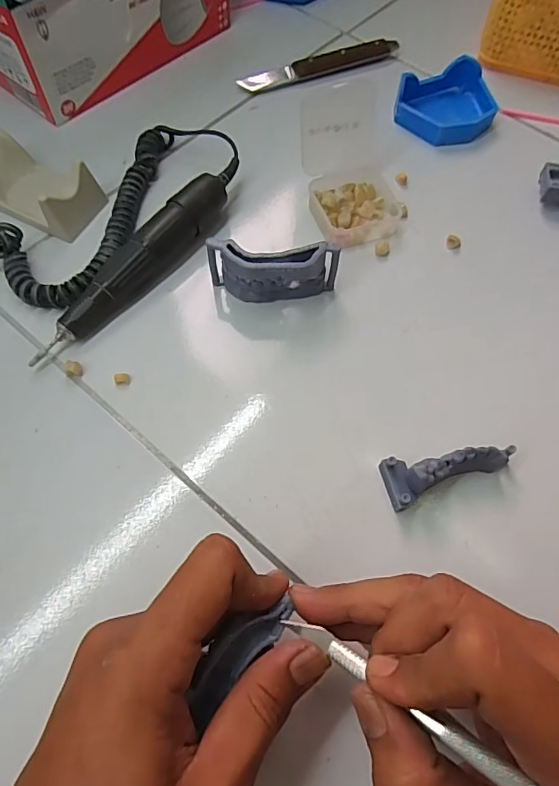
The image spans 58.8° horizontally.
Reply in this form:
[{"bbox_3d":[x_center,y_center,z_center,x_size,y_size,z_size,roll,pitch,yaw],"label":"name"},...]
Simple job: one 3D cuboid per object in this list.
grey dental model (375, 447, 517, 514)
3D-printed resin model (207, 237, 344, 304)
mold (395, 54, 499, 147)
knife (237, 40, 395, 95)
[{"bbox_3d":[0.092,0.039,0.272,0.071,0.025,0.026,-19,66,-10],"label":"grey dental model"},{"bbox_3d":[-0.004,-0.076,0.313,0.081,0.037,0.019,2,64,-1],"label":"3D-printed resin model"},{"bbox_3d":[0.137,-0.236,0.404,0.082,0.025,0.063,-23,67,-12],"label":"mold"},{"bbox_3d":[0.037,-0.284,0.429,0.146,0.016,0.016,-20,66,-11],"label":"knife"}]

